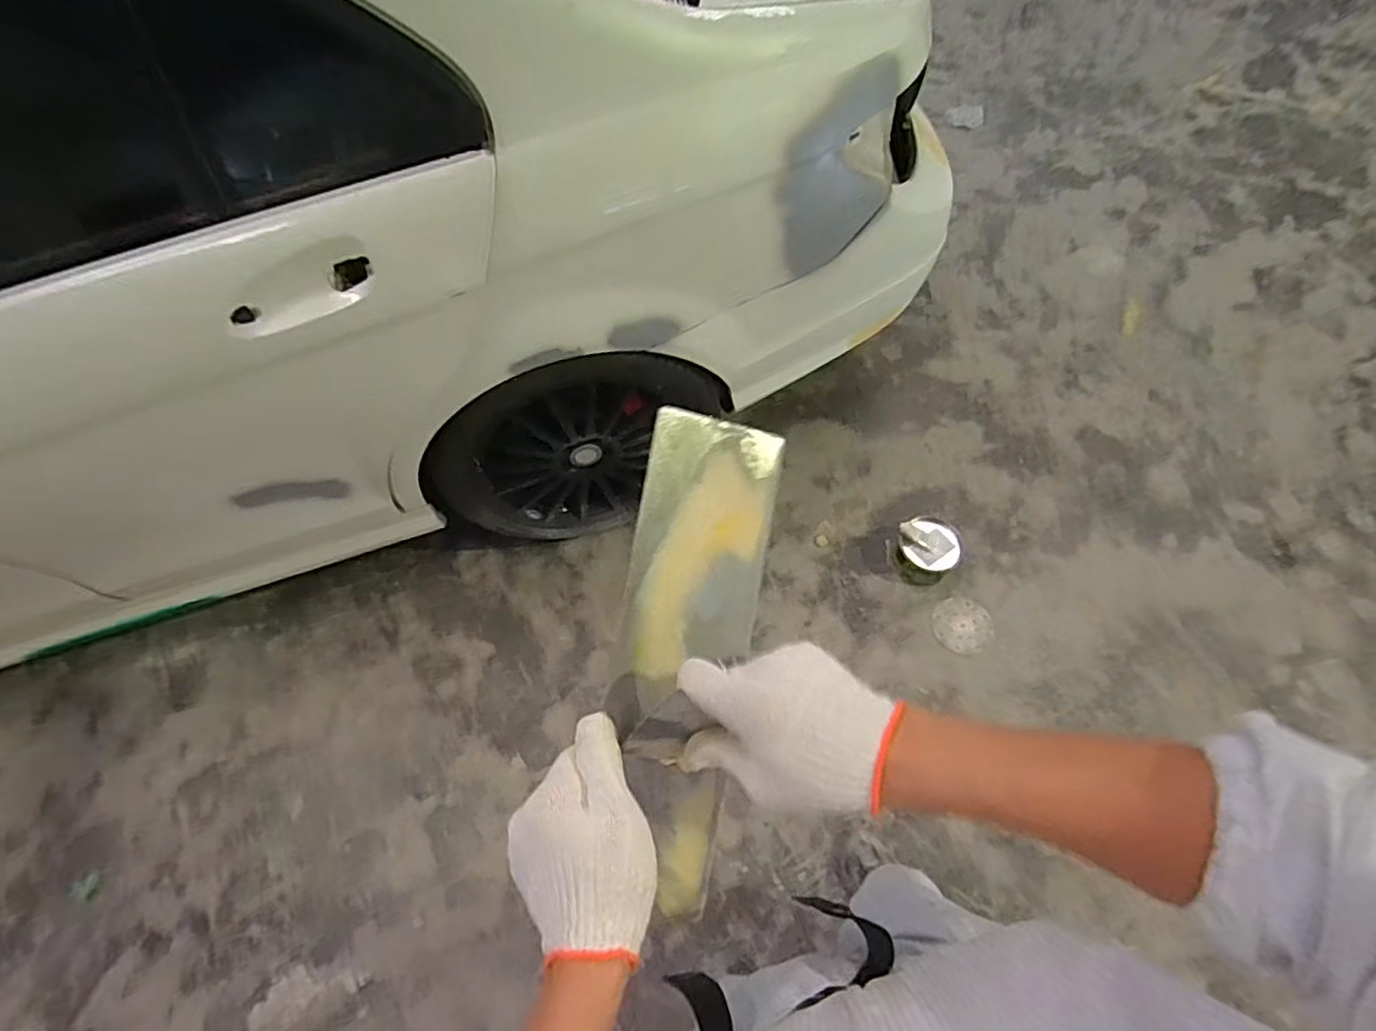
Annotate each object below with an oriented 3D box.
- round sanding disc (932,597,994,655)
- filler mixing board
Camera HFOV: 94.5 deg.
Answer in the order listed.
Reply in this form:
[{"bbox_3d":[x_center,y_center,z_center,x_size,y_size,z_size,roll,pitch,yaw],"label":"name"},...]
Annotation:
[{"bbox_3d":[0.671,0.268,1.552,0.141,0.006,0.138,-1,62,2],"label":"round sanding disc"},{"bbox_3d":[-0.002,0.097,0.437,0.096,0.008,0.328,12,83,-21],"label":"filler mixing board"}]

